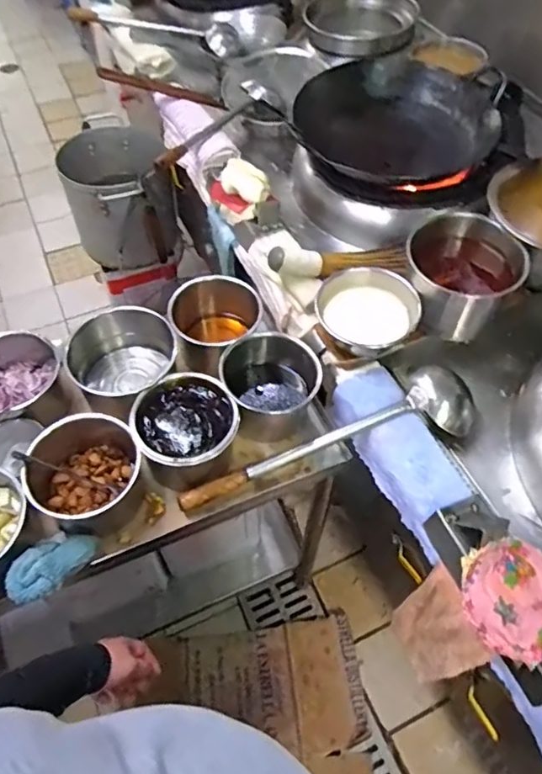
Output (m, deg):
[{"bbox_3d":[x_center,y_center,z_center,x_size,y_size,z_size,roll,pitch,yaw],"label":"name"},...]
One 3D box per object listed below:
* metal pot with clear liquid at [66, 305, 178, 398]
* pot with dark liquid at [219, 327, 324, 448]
[{"bbox_3d":[-0.236,-0.034,0.894,0.170,0.100,0.173,-1,55,1],"label":"metal pot with clear liquid"},{"bbox_3d":[0.002,0.002,0.885,0.136,0.139,0.141,-1,55,1],"label":"pot with dark liquid"}]

